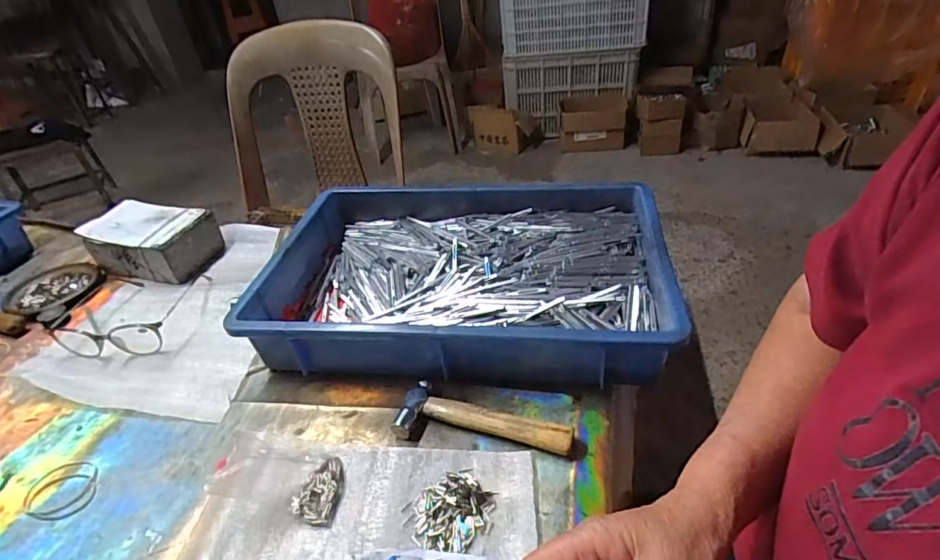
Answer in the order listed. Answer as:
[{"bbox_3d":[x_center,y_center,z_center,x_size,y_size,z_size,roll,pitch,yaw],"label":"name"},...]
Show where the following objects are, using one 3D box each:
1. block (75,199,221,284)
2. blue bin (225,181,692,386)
[{"bbox_3d":[-0.452,-0.059,0.729,0.154,0.074,0.104,6,39,17],"label":"block"},{"bbox_3d":[-0.005,-0.006,0.589,0.428,0.084,0.283,0,37,10],"label":"blue bin"}]

